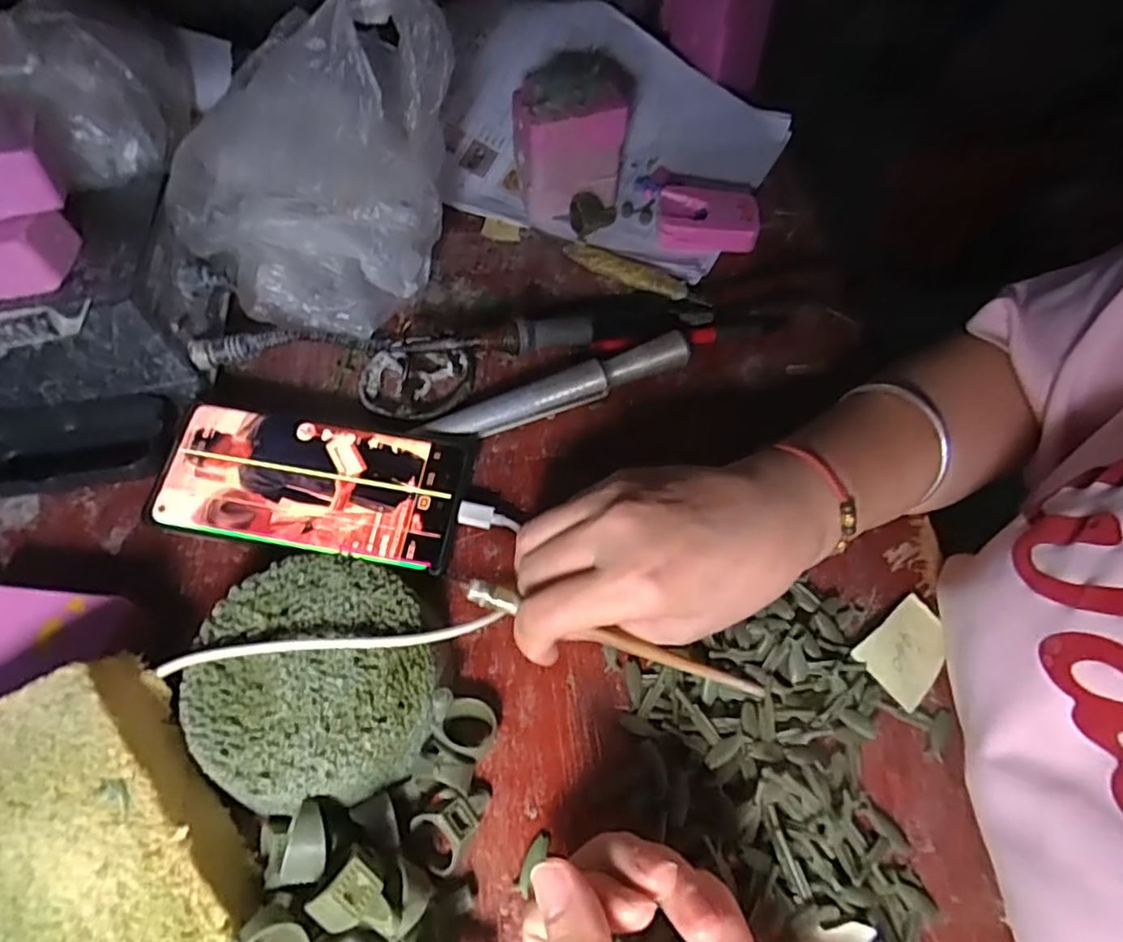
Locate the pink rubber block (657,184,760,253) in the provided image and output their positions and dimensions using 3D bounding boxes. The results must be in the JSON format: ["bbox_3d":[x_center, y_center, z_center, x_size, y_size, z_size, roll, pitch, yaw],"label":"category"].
[{"bbox_3d":[0.106,-0.185,0.474,0.073,0.022,0.043,-3,57,-2],"label":"pink rubber block"}]

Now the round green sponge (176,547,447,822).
[{"bbox_3d":[-0.105,0.086,0.279,0.099,0.031,0.099,0,57,0],"label":"round green sponge"}]

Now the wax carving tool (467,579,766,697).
[{"bbox_3d":[0.026,0.074,0.284,0.139,0.007,0.009,21,53,-8],"label":"wax carving tool"}]

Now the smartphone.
[{"bbox_3d":[-0.133,0.005,0.349,0.161,0.006,0.079,9,69,3],"label":"smartphone"}]

